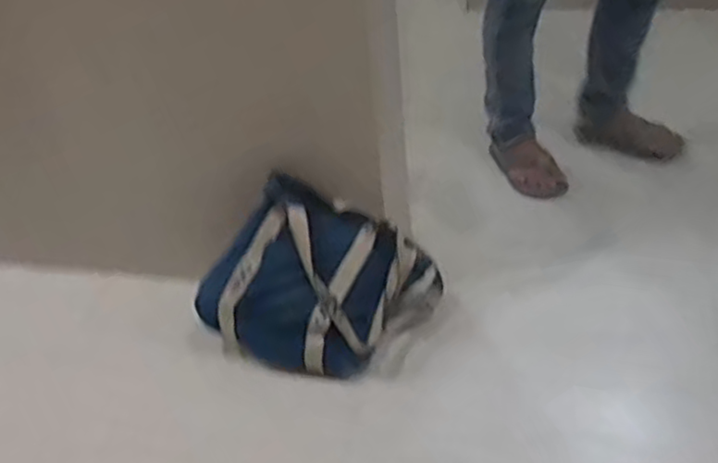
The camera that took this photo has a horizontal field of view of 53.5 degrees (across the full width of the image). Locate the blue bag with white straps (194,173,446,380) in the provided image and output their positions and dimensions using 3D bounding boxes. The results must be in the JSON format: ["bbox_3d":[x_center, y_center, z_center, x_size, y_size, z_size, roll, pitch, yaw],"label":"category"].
[{"bbox_3d":[-0.071,0.089,1.257,0.391,0.312,0.204,4,40,12],"label":"blue bag with white straps"}]

